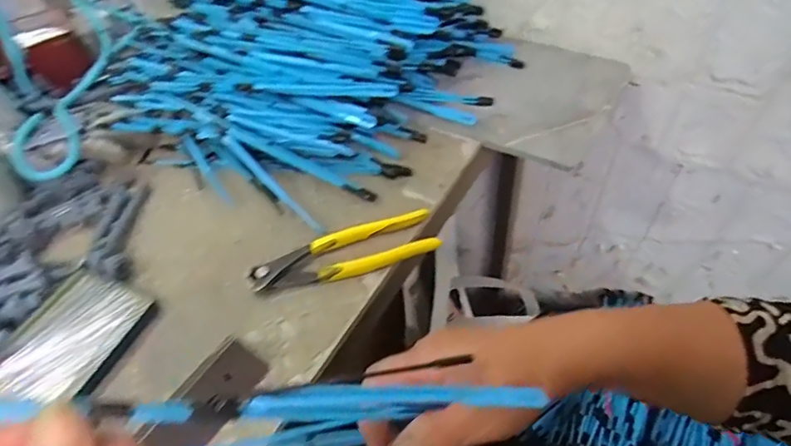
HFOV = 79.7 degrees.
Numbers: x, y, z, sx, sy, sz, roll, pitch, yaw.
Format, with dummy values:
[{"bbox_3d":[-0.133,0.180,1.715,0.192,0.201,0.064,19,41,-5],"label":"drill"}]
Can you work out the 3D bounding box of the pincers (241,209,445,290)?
[{"bbox_3d":[-0.044,0.027,0.414,0.162,0.014,0.040,-15,51,-7],"label":"pincers"}]

